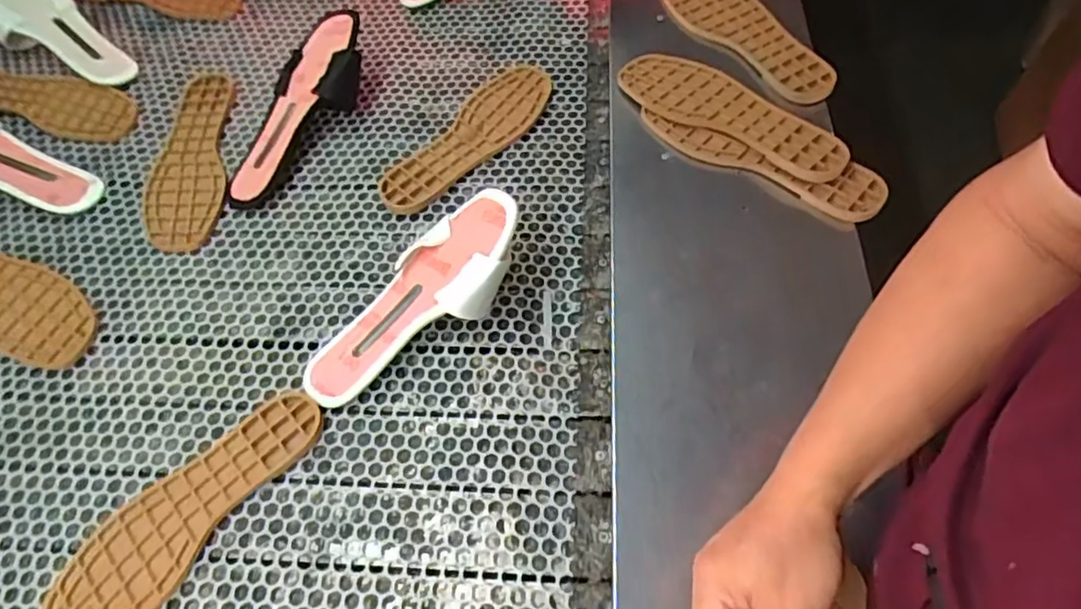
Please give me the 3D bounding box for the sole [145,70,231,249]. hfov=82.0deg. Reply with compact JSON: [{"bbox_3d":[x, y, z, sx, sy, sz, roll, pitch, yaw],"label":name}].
[{"bbox_3d":[-0.407,-0.174,0.724,0.082,0.008,0.265,-6,61,-1],"label":"sole"}]

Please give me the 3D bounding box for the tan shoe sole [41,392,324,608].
[{"bbox_3d":[-0.300,0.172,0.529,0.086,0.010,0.254,38,69,20],"label":"tan shoe sole"}]

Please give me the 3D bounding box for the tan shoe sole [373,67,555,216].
[{"bbox_3d":[-0.078,-0.199,0.720,0.090,0.011,0.261,30,66,17],"label":"tan shoe sole"}]

